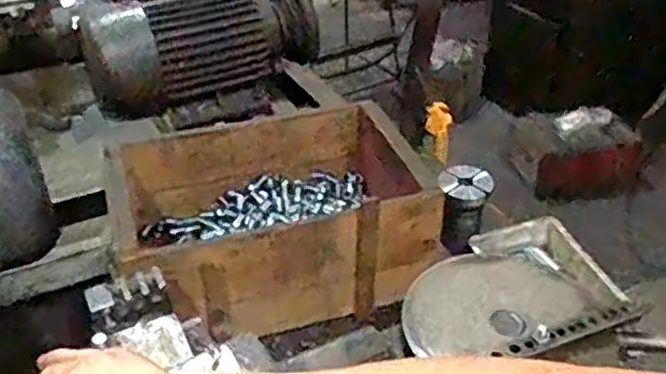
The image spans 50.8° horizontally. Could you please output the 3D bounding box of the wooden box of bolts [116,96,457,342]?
[{"bbox_3d":[-0.076,0.036,0.867,0.349,0.141,0.244,-11,36,-15],"label":"wooden box of bolts"}]

